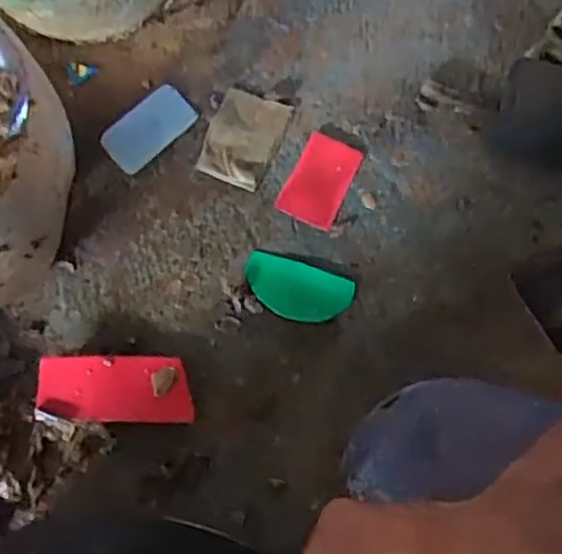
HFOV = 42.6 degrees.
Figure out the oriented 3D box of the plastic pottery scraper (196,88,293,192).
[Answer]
[{"bbox_3d":[-0.031,-0.115,0.588,0.055,0.008,0.079,21,77,4],"label":"plastic pottery scraper"}]

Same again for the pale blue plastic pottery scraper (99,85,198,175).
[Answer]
[{"bbox_3d":[-0.107,-0.121,0.587,0.075,0.012,0.042,-41,80,-10],"label":"pale blue plastic pottery scraper"}]

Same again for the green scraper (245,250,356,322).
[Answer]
[{"bbox_3d":[0.012,0.010,0.556,0.084,0.004,0.045,17,71,7],"label":"green scraper"}]

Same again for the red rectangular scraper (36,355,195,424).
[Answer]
[{"bbox_3d":[-0.121,0.082,0.530,0.109,0.006,0.047,3,78,-7],"label":"red rectangular scraper"}]

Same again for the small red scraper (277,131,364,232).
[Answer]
[{"bbox_3d":[0.032,-0.079,0.580,0.046,0.009,0.072,26,77,5],"label":"small red scraper"}]

